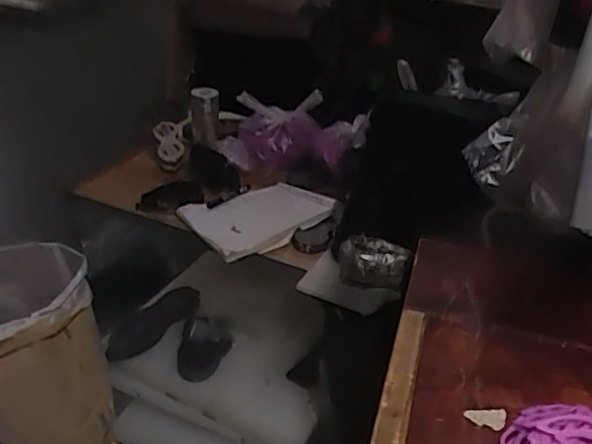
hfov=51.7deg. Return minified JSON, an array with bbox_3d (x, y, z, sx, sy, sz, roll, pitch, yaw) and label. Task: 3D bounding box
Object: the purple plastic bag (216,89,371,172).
[{"bbox_3d":[-0.014,-0.229,1.613,0.364,0.137,0.199,5,31,2],"label":"purple plastic bag"}]

